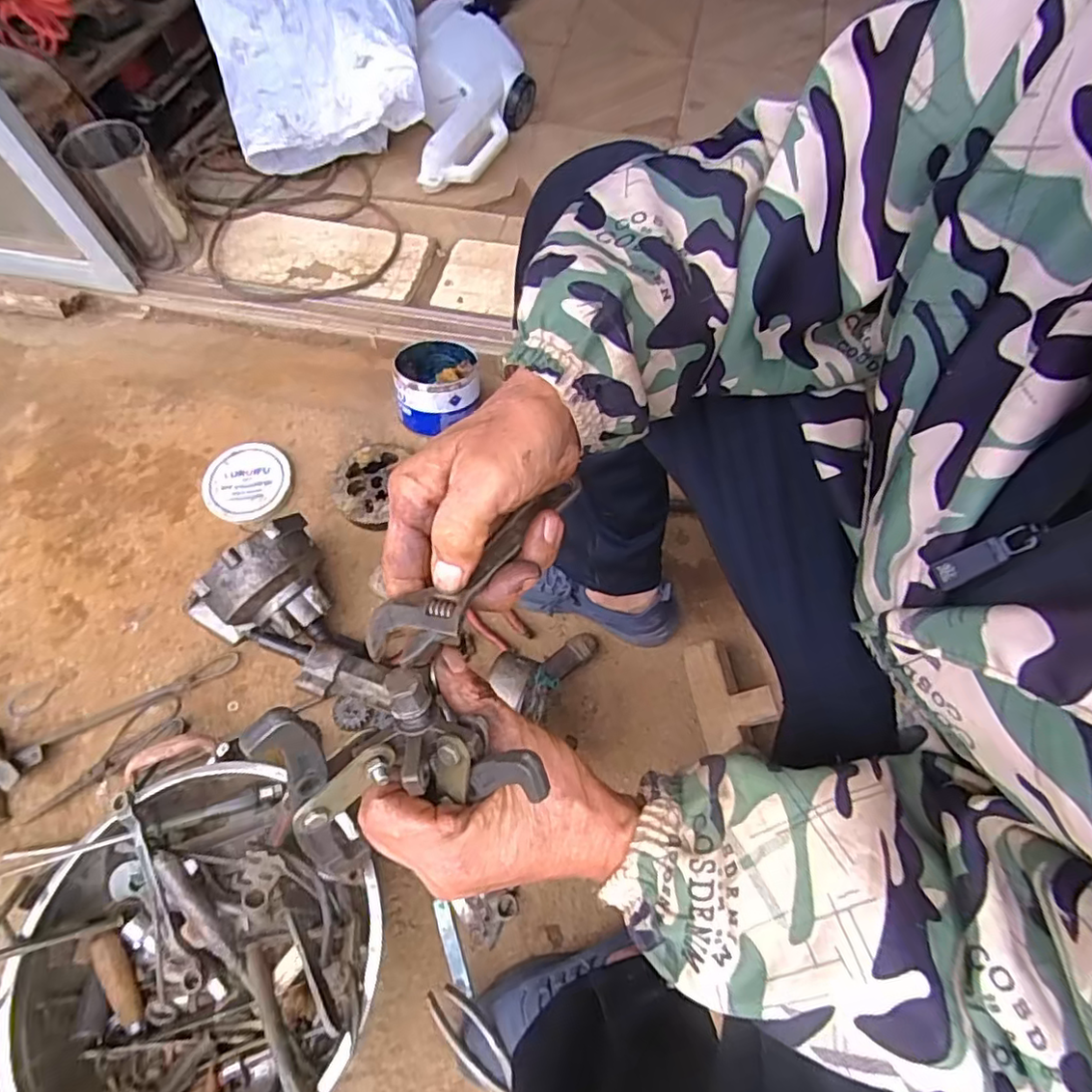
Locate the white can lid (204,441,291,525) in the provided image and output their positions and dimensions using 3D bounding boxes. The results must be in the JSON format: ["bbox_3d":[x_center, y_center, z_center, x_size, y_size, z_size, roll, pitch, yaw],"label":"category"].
[{"bbox_3d":[-0.438,-0.094,0.901,0.116,0.016,0.134,-8,65,-1],"label":"white can lid"}]

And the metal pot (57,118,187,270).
[{"bbox_3d":[-0.791,-0.672,1.194,0.142,0.202,0.177,-32,70,-14],"label":"metal pot"}]

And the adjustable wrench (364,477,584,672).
[{"bbox_3d":[-0.028,0.008,0.306,0.036,0.008,0.141,36,56,18],"label":"adjustable wrench"}]

